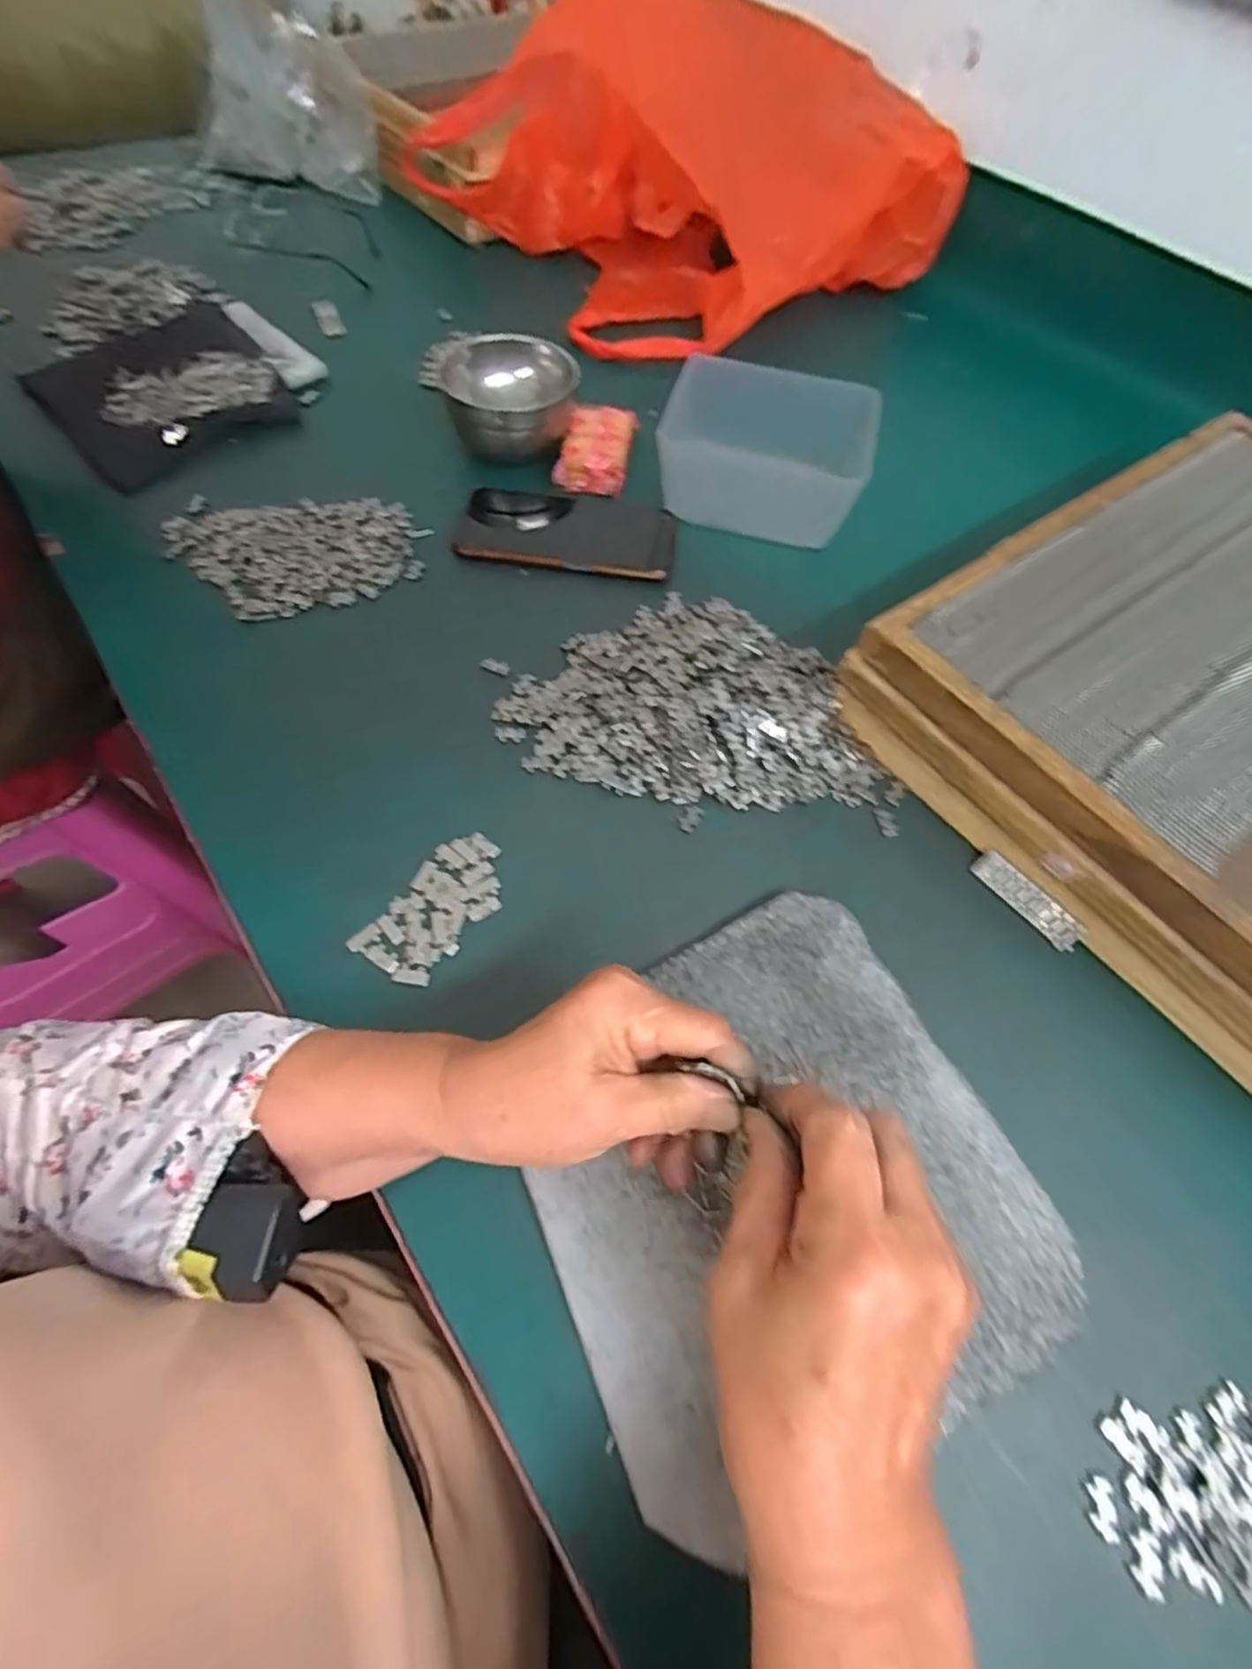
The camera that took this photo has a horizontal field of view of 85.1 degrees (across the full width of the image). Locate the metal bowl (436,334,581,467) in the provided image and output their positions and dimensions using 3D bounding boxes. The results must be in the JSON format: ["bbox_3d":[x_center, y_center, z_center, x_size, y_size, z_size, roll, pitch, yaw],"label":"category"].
[{"bbox_3d":[-0.095,-0.351,0.553,0.099,0.060,0.103,2,60,-3],"label":"metal bowl"}]

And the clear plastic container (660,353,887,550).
[{"bbox_3d":[0.112,-0.300,0.533,0.159,0.062,0.118,15,60,5],"label":"clear plastic container"}]

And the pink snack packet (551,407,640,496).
[{"bbox_3d":[-0.023,-0.320,0.557,0.053,0.030,0.078,11,60,2],"label":"pink snack packet"}]

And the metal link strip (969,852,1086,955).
[{"bbox_3d":[0.226,0.037,0.384,0.018,0.004,0.064,-47,66,14],"label":"metal link strip"}]

